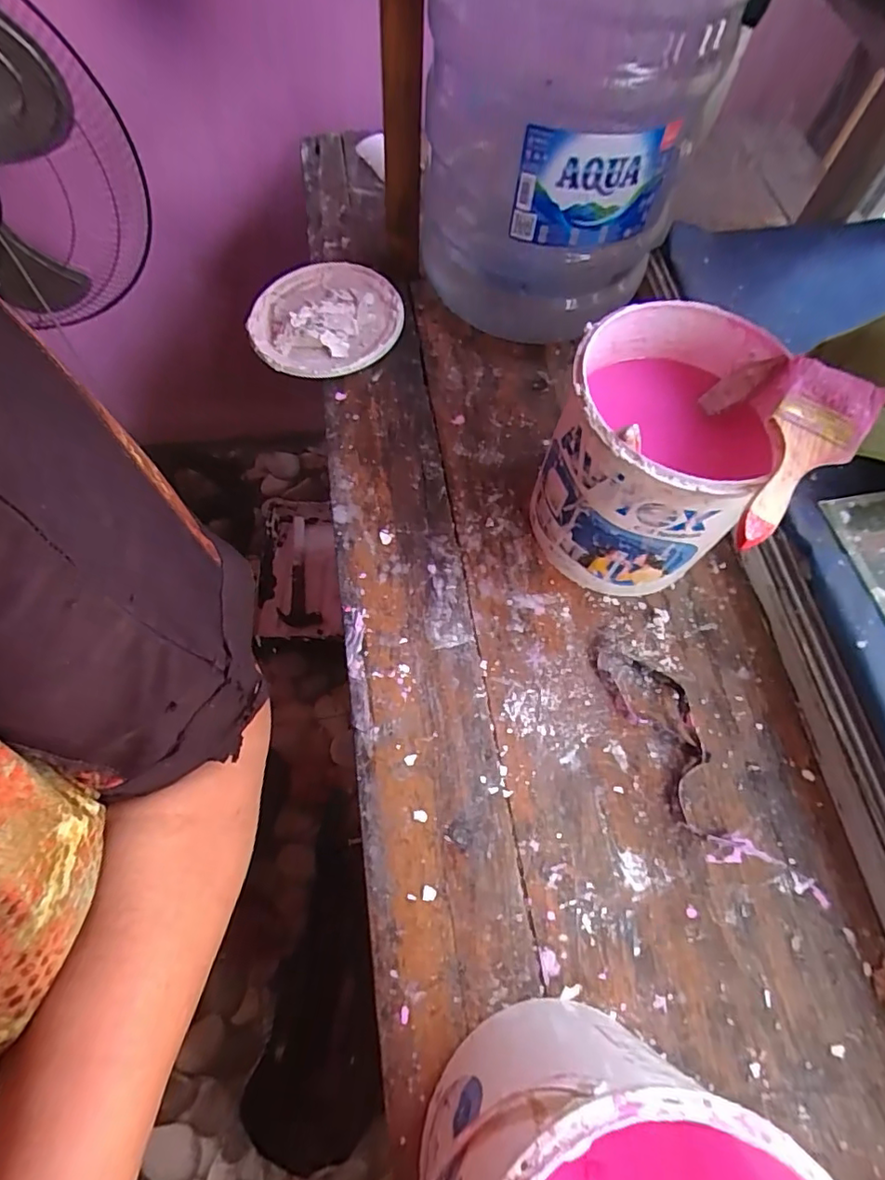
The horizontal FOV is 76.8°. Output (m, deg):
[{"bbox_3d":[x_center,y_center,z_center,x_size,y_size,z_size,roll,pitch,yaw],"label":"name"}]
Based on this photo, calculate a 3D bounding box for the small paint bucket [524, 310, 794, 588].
[{"bbox_3d":[0.176,-0.114,0.488,0.158,0.186,0.175,32,67,12],"label":"small paint bucket"}]

